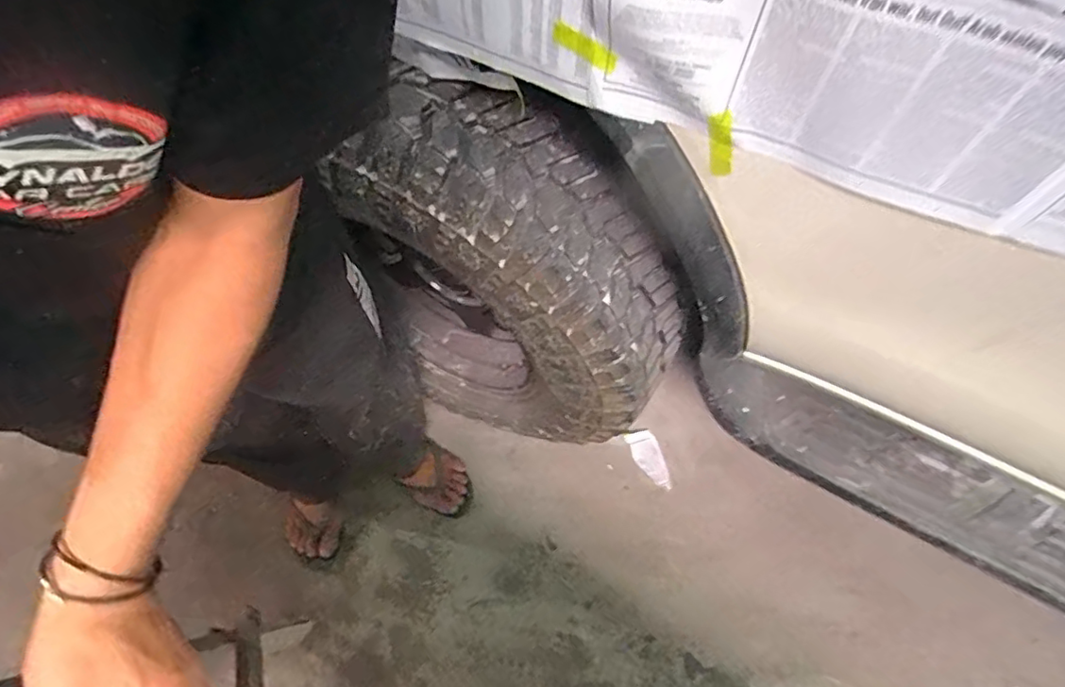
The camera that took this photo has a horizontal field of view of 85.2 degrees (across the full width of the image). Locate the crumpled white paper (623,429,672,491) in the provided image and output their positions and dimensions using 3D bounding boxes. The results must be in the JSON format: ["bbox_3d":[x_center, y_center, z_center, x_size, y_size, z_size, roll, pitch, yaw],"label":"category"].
[{"bbox_3d":[0.256,0.255,1.267,0.062,0.006,0.139,-26,70,9],"label":"crumpled white paper"}]

